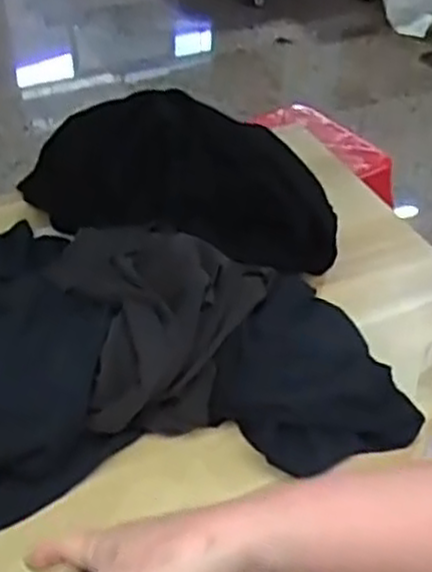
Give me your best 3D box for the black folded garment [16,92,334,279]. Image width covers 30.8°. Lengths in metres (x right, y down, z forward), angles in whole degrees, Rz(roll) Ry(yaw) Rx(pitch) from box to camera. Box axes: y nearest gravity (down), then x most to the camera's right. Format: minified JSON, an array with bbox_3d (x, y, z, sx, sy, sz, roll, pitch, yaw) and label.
[{"bbox_3d":[-0.049,-0.124,0.918,0.400,0.134,0.157,18,45,20],"label":"black folded garment"}]

